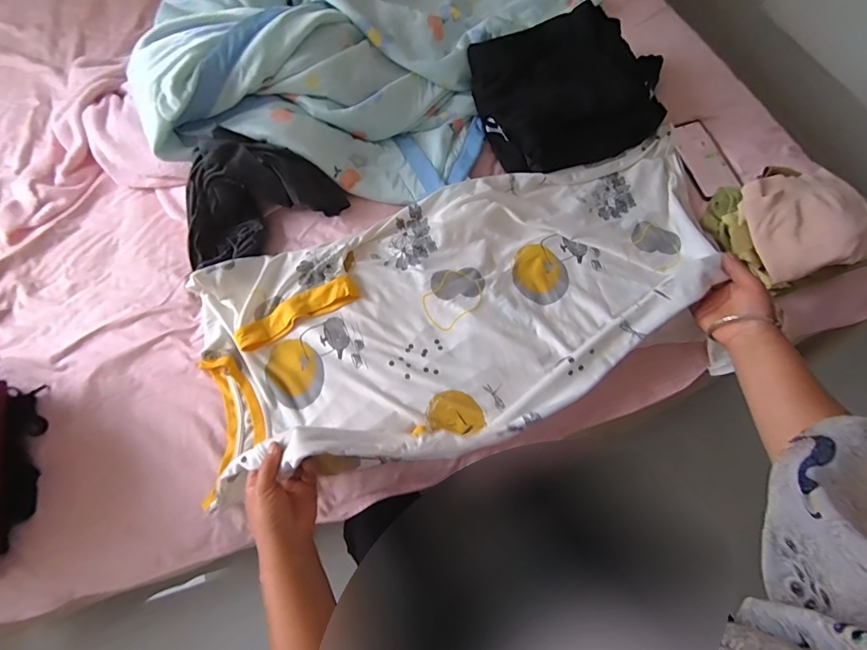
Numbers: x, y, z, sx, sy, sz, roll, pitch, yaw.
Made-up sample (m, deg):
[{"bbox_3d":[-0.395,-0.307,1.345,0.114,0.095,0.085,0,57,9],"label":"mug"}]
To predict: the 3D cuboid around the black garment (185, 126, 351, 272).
[{"bbox_3d":[-0.293,-0.208,0.670,0.255,0.145,0.135,-33,70,-11],"label":"black garment"}]

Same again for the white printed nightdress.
[{"bbox_3d":[0.071,-0.055,0.609,0.804,0.115,0.382,-22,68,-7],"label":"white printed nightdress"}]

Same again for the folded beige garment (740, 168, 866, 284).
[{"bbox_3d":[0.572,-0.158,0.632,0.175,0.054,0.156,-16,68,-5],"label":"folded beige garment"}]

